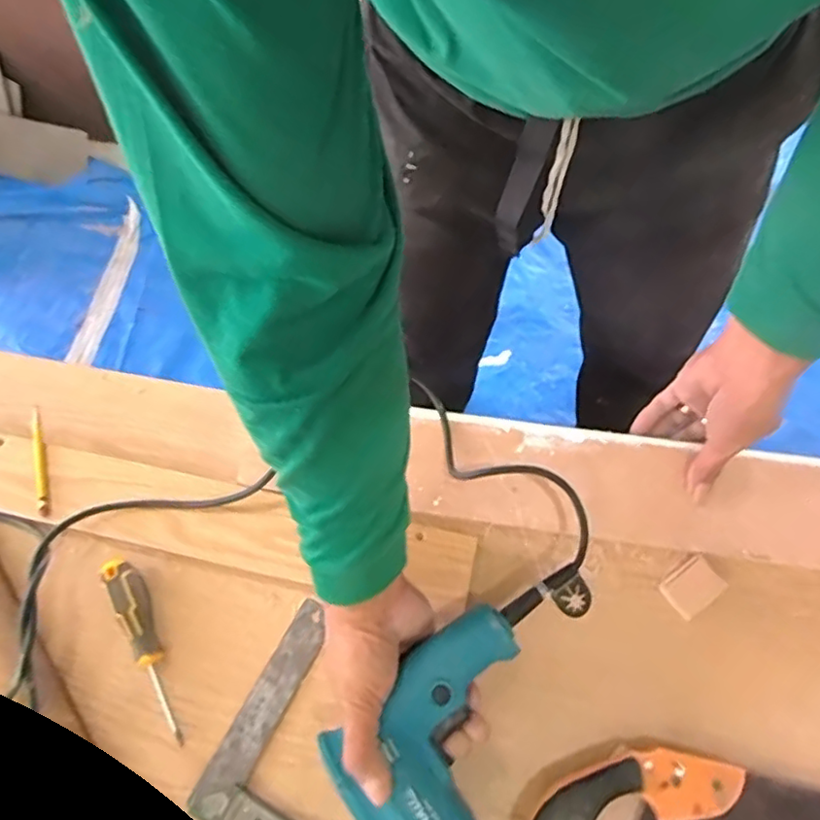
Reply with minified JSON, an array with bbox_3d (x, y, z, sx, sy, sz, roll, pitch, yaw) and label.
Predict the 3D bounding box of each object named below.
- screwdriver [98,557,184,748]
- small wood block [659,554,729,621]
[{"bbox_3d":[-0.225,0.202,0.526,0.029,0.026,0.161,-28,69,-11],"label":"screwdriver"},{"bbox_3d":[0.251,0.158,0.543,0.049,0.019,0.036,-37,71,-14],"label":"small wood block"}]

